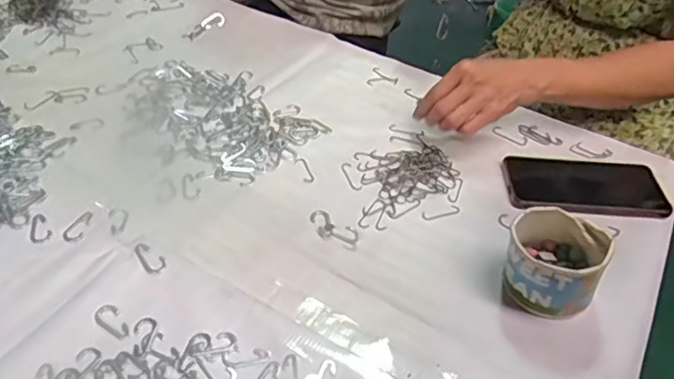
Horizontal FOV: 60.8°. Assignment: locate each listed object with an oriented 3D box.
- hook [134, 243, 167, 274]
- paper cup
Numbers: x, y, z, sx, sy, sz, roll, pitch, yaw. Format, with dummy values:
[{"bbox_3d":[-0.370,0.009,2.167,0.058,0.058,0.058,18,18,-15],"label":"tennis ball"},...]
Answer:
[{"bbox_3d":[-0.169,0.061,0.518,0.019,0.005,0.036,-28,51,-32],"label":"hook"},{"bbox_3d":[0.187,0.063,0.501,0.075,0.073,0.078,3,42,-3],"label":"paper cup"}]

